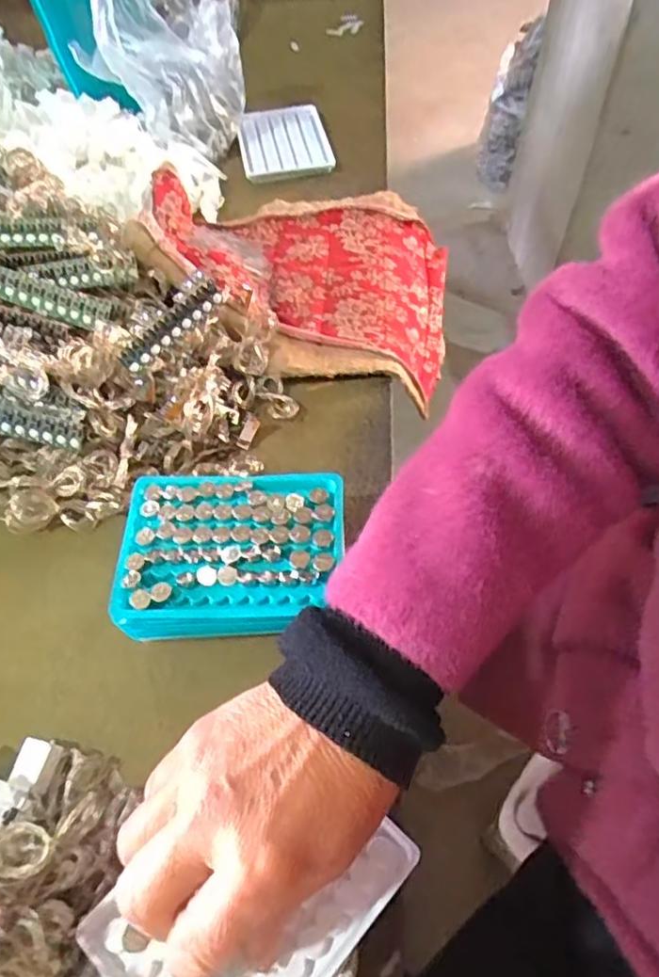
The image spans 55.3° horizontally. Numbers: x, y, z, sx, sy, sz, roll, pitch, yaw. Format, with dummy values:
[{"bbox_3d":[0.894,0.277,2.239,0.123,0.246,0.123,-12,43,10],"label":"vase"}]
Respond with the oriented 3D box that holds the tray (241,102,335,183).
[{"bbox_3d":[-0.051,-0.385,0.700,0.094,0.011,0.142,-10,56,-4],"label":"tray"}]

